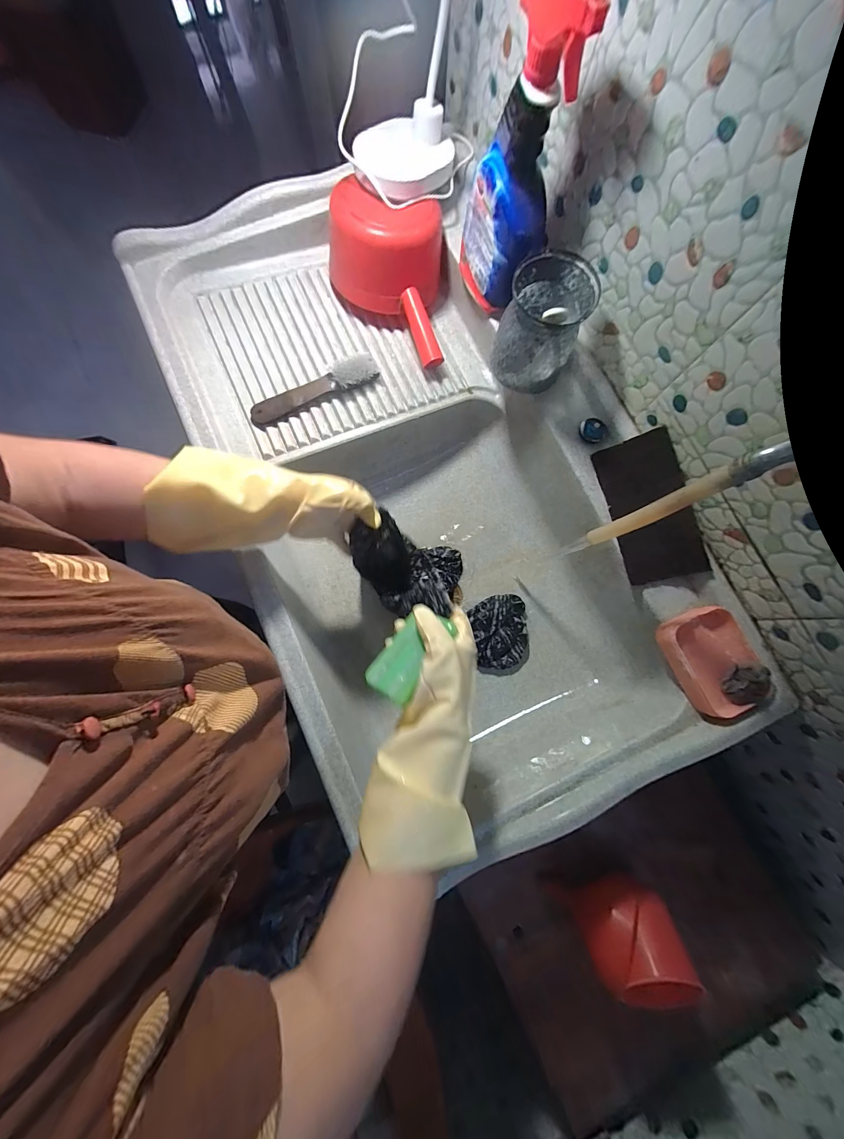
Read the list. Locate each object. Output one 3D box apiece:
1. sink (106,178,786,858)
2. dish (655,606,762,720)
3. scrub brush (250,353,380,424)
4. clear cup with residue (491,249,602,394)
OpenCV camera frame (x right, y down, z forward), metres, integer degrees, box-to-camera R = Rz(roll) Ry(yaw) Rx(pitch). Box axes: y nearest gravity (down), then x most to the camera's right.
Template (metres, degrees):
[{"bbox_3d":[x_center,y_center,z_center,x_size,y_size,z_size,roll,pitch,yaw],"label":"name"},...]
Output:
[{"bbox_3d":[-0.011,-0.110,0.578,0.516,0.241,0.957,-24,81,-5],"label":"sink"},{"bbox_3d":[0.360,0.112,0.446,0.091,0.025,0.125,-23,81,-5],"label":"dish"},{"bbox_3d":[-0.165,-0.279,0.556,0.205,0.025,0.039,-27,82,-6],"label":"scrub brush"},{"bbox_3d":[0.154,-0.314,0.463,0.098,0.129,0.095,0,80,-1],"label":"clear cup with residue"}]

